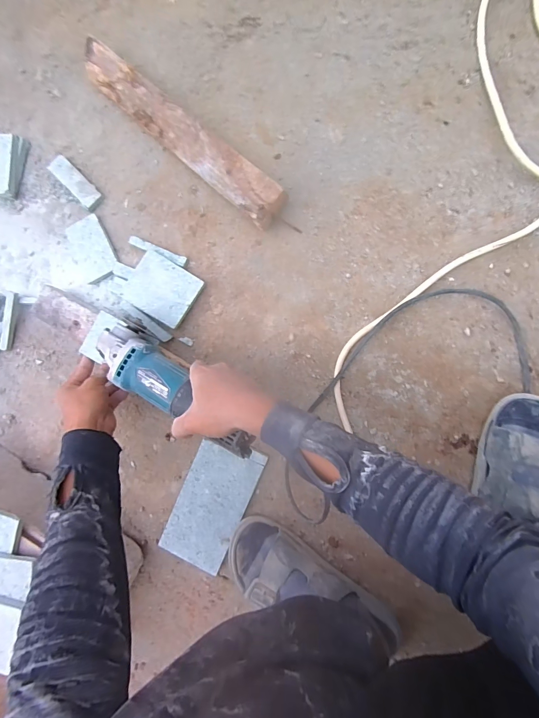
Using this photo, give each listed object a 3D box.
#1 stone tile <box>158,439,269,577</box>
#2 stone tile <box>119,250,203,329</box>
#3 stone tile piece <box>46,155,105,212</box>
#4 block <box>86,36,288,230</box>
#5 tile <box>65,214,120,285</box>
[{"bbox_3d":[-0.087,0.218,0.522,0.098,0.014,0.195,24,94,9],"label":"stone tile"},{"bbox_3d":[-0.161,-0.105,0.518,0.101,0.007,0.084,31,89,4],"label":"stone tile"},{"bbox_3d":[-0.315,-0.287,0.561,0.033,0.009,0.106,-43,86,-11],"label":"stone tile piece"},{"bbox_3d":[-0.137,-0.335,0.516,0.391,0.052,0.054,41,96,8],"label":"block"},{"bbox_3d":[-0.284,-0.174,0.554,0.064,0.014,0.103,-30,85,8],"label":"tile"}]

